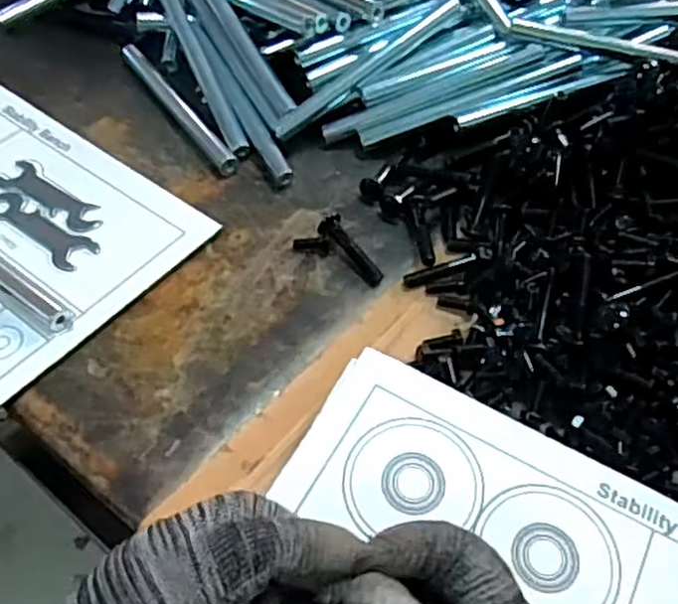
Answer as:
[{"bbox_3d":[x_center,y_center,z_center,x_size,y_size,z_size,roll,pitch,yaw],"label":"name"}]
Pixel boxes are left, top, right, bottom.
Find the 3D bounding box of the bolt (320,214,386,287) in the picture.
[{"bbox_3d":[0.008,-0.035,0.482,0.017,0.014,0.058,-27,61,-20],"label":"bolt"}]

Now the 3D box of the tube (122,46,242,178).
[{"bbox_3d":[-0.129,-0.156,0.565,0.017,0.016,0.178,-28,62,-21],"label":"tube"}]

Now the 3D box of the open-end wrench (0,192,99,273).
[{"bbox_3d":[-0.205,-0.051,0.487,0.092,0.004,0.028,34,60,18],"label":"open-end wrench"}]

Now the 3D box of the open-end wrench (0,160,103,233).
[{"bbox_3d":[-0.204,-0.074,0.506,0.094,0.004,0.027,30,59,17],"label":"open-end wrench"}]

